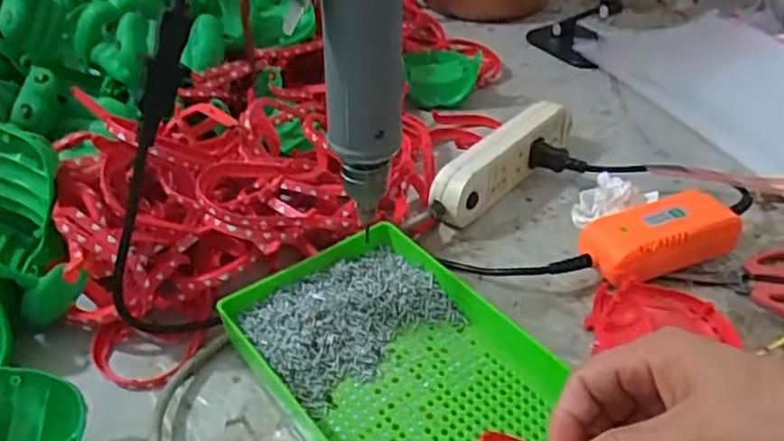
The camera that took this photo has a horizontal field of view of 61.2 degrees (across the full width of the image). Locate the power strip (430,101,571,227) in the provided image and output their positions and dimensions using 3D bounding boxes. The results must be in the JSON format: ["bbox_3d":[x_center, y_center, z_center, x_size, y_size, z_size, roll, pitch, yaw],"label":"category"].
[{"bbox_3d":[0.105,-0.058,0.611,0.031,0.051,0.187,28,47,31],"label":"power strip"}]

